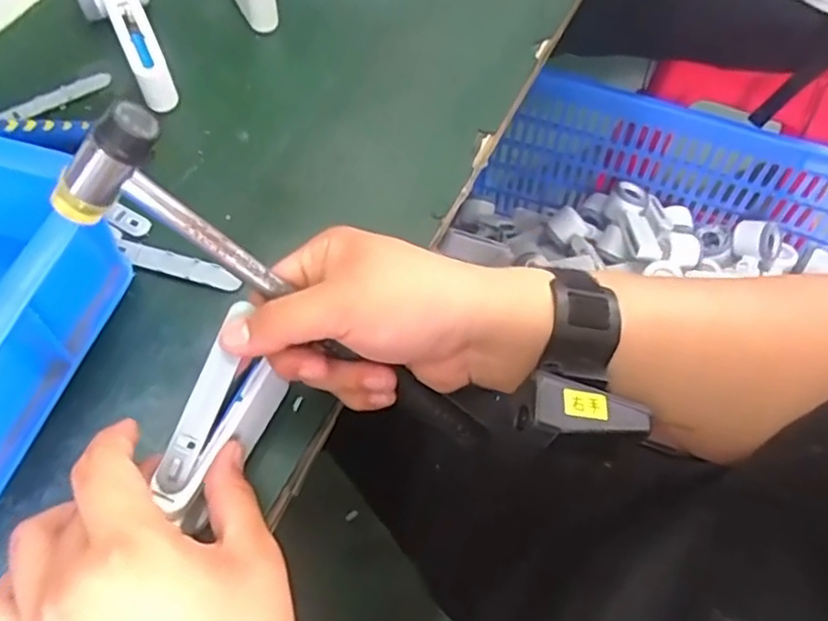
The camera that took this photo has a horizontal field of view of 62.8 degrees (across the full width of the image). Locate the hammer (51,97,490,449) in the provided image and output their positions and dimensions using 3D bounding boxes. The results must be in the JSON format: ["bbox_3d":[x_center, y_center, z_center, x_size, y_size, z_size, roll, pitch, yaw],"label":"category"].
[{"bbox_3d":[-0.050,-0.012,0.334,0.243,0.059,0.026,33,38,-17],"label":"hammer"}]

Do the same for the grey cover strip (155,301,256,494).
[{"bbox_3d":[-0.099,0.041,0.327,0.016,0.005,0.093,25,77,-21],"label":"grey cover strip"}]

